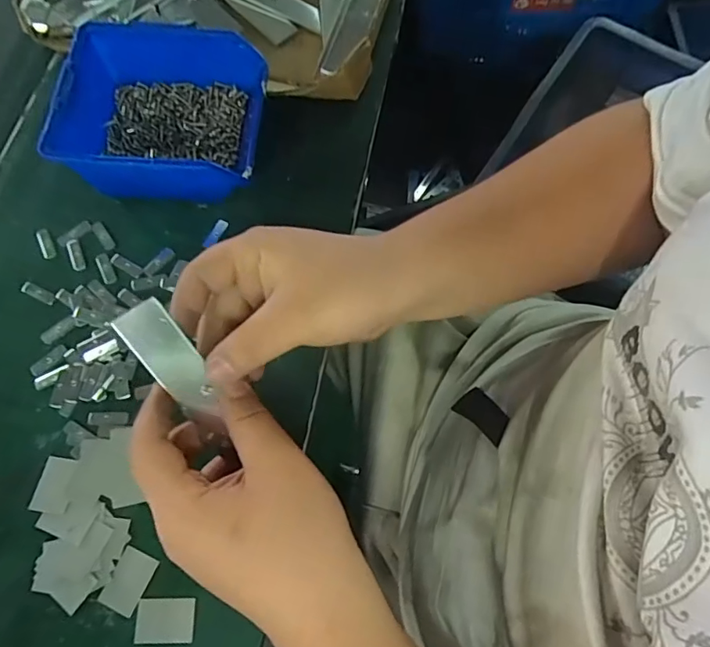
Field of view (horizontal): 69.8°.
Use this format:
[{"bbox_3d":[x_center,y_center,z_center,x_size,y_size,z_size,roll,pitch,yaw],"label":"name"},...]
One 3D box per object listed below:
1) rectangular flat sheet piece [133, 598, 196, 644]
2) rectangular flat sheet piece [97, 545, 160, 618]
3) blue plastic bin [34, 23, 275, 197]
[{"bbox_3d":[-0.107,0.167,0.287,0.031,0.004,0.022,1,64,-3],"label":"rectangular flat sheet piece"},{"bbox_3d":[-0.130,0.148,0.293,0.021,0.004,0.031,26,67,0],"label":"rectangular flat sheet piece"},{"bbox_3d":[-0.133,-0.147,0.364,0.129,0.055,0.119,2,69,1],"label":"blue plastic bin"}]

